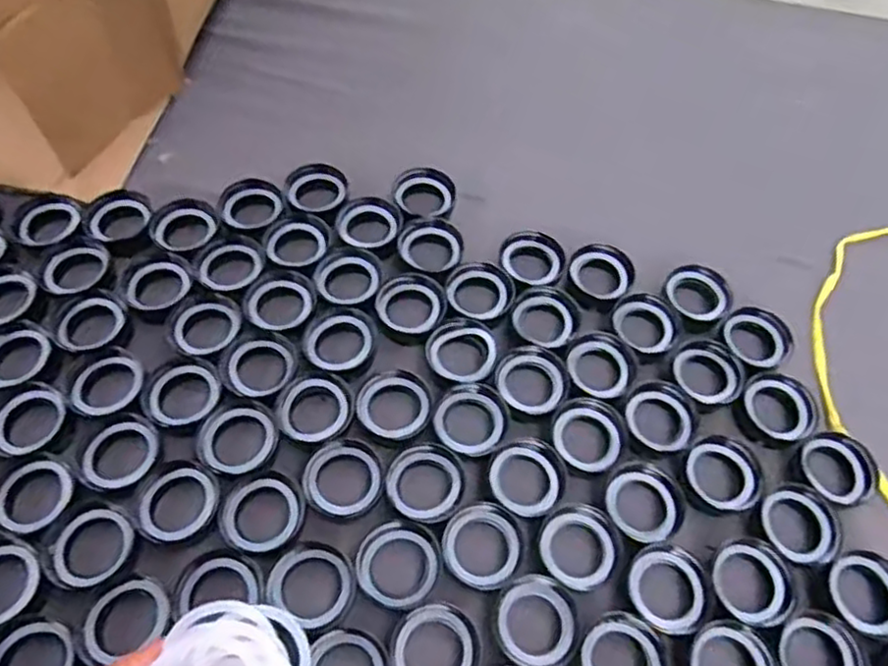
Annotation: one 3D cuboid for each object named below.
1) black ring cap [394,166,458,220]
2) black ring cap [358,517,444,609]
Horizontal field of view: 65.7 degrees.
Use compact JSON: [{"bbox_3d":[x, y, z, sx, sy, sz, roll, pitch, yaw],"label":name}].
[{"bbox_3d":[-0.020,-0.146,0.736,0.066,0.027,0.063,1,59,-2],"label":"black ring cap"},{"bbox_3d":[-0.036,0.185,0.552,0.063,0.023,0.064,1,59,-2],"label":"black ring cap"}]

